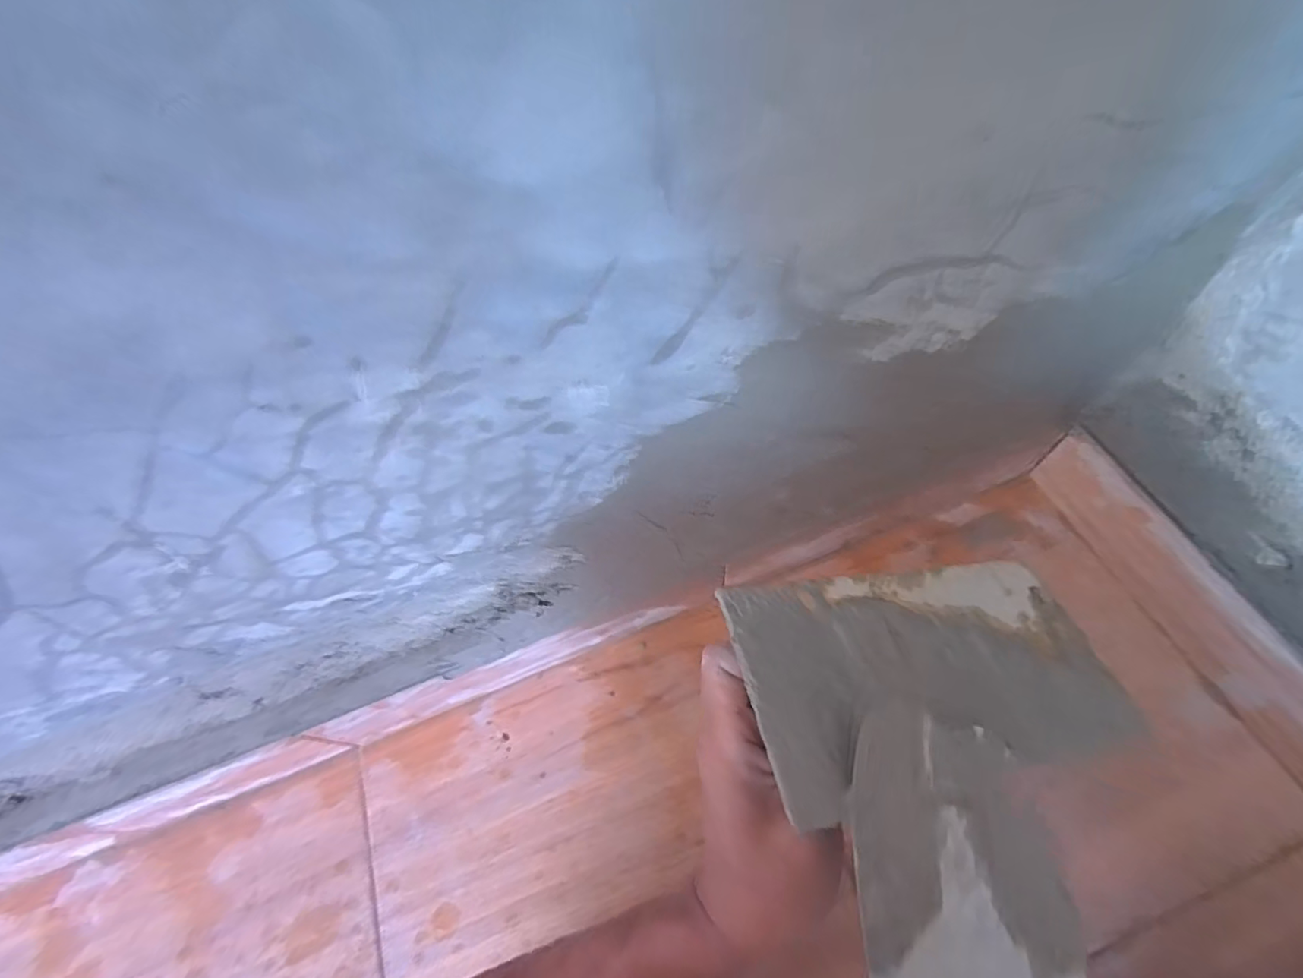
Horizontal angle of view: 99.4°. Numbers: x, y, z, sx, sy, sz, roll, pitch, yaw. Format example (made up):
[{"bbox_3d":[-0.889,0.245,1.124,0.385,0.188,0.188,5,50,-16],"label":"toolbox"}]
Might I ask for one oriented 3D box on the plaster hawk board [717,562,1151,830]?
[{"bbox_3d":[0.117,0.071,0.229,0.163,0.011,0.086,-5,51,-16],"label":"plaster hawk board"}]

